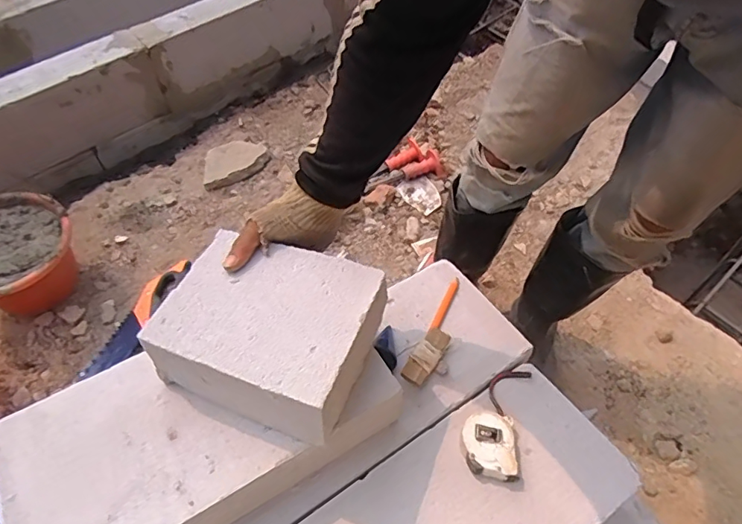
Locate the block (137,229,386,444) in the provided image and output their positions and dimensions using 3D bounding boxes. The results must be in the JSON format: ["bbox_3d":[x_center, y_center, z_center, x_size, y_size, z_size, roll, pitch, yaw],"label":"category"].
[{"bbox_3d":[-0.109,0.073,0.551,0.209,0.103,0.172,17,59,7],"label":"block"}]

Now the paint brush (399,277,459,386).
[{"bbox_3d":[0.097,0.094,0.708,0.038,0.035,0.185,27,61,13],"label":"paint brush"}]

